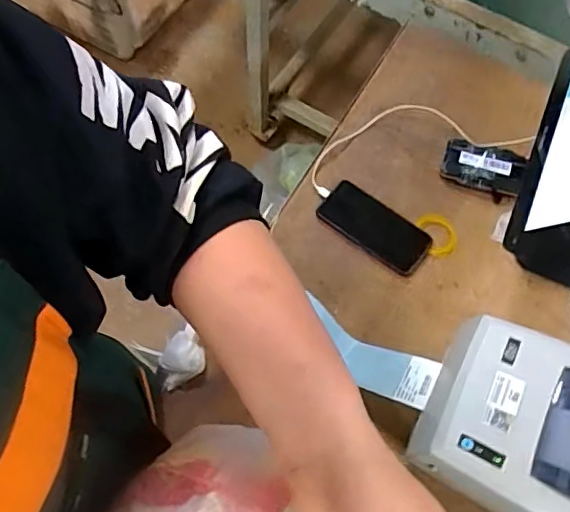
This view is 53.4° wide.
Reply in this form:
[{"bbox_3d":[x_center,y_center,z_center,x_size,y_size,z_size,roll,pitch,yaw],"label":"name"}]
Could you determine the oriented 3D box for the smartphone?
[{"bbox_3d":[0.131,-0.042,0.820,0.164,0.012,0.079,36,69,10],"label":"smartphone"}]

